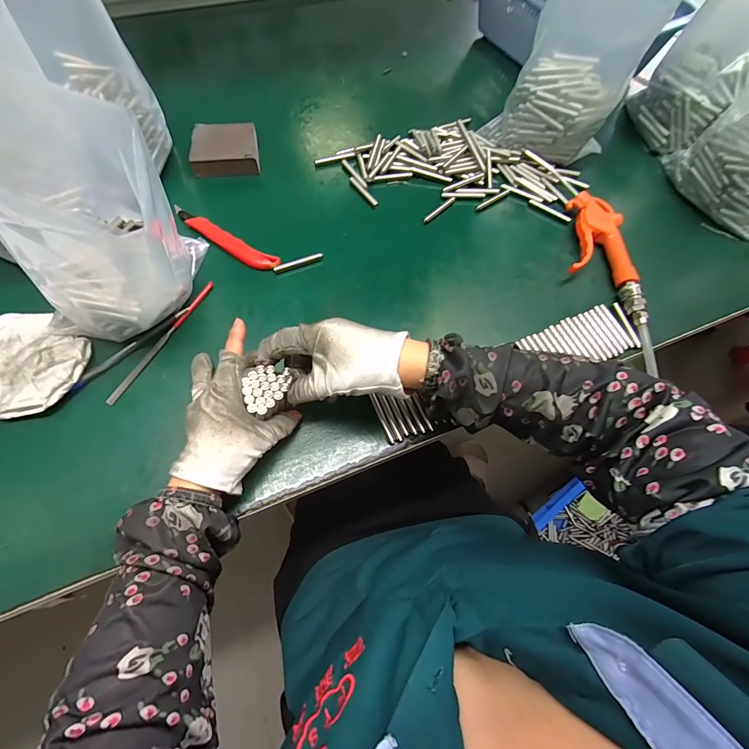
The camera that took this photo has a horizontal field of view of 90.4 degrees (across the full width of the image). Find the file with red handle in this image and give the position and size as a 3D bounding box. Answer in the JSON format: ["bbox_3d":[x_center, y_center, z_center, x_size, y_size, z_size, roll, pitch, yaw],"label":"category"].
[{"bbox_3d":[-0.217,-0.037,0.384,0.009,0.009,0.157,25,67,8],"label":"file with red handle"}]

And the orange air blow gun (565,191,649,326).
[{"bbox_3d":[0.265,-0.144,0.445,0.072,0.028,0.180,5,65,-1],"label":"orange air blow gun"}]

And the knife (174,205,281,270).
[{"bbox_3d":[-0.179,-0.160,0.438,0.153,0.015,0.023,30,67,10],"label":"knife"}]

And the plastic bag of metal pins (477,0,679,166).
[{"bbox_3d":[0.244,-0.375,0.464,0.143,0.186,0.118,37,69,13],"label":"plastic bag of metal pins"}]

